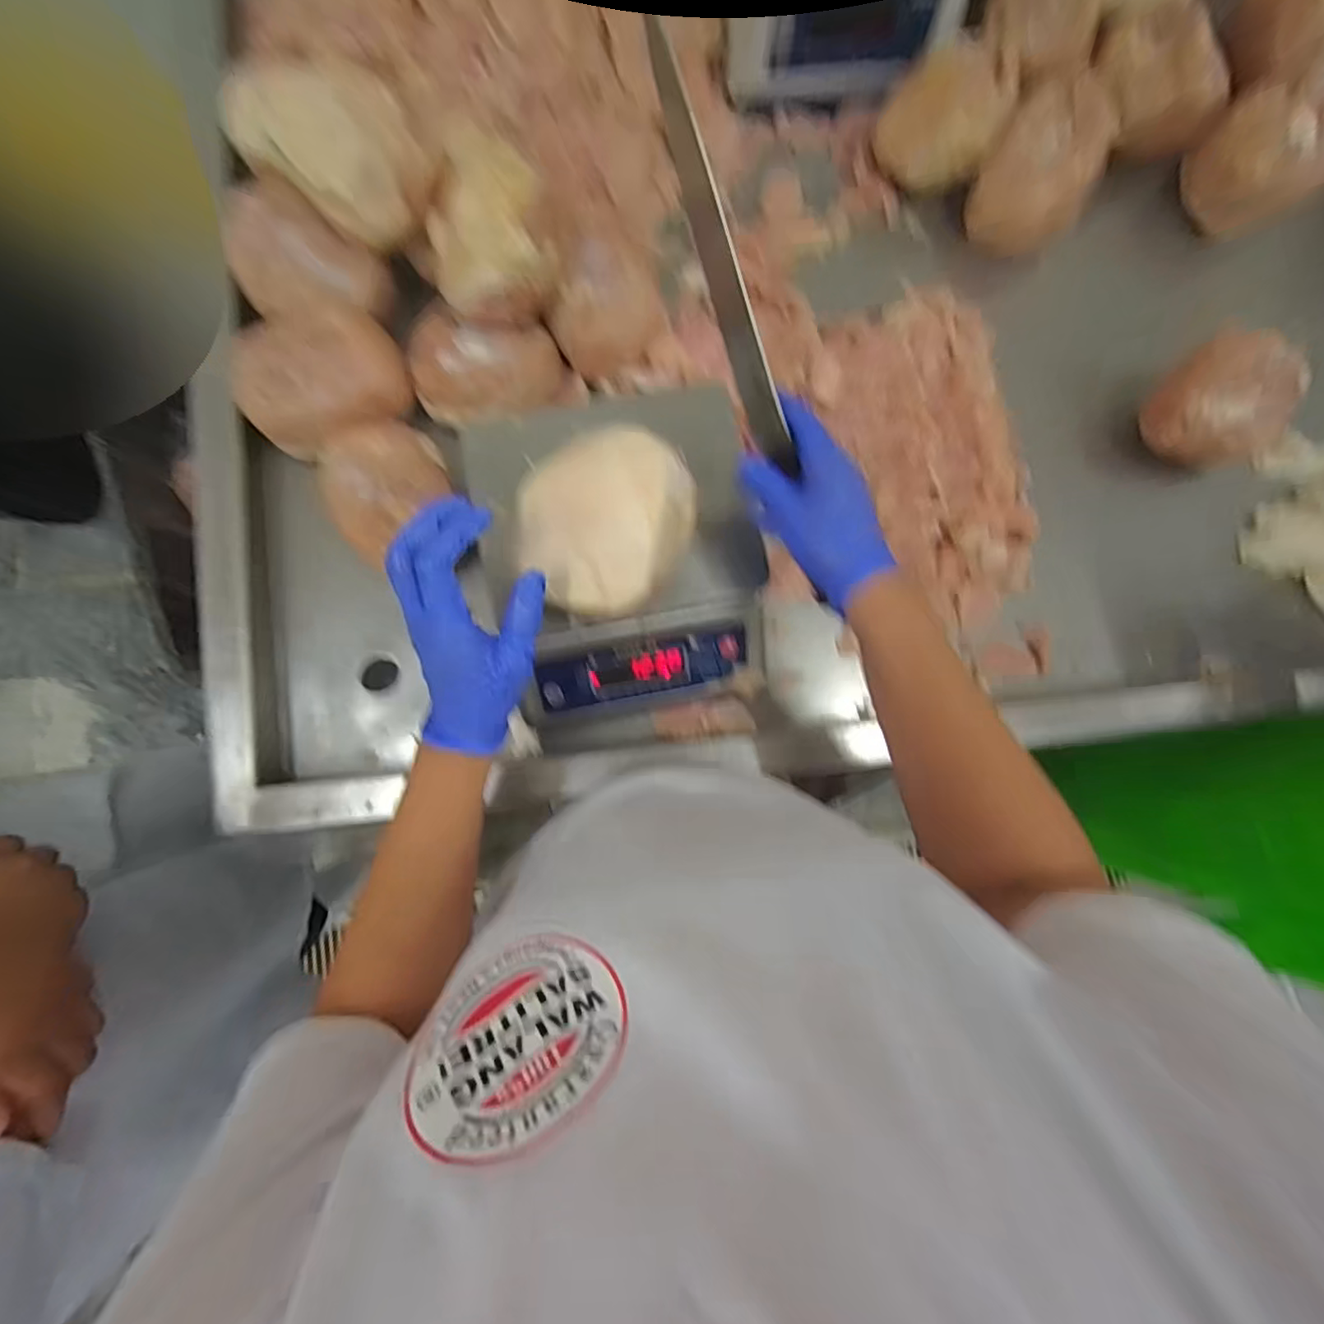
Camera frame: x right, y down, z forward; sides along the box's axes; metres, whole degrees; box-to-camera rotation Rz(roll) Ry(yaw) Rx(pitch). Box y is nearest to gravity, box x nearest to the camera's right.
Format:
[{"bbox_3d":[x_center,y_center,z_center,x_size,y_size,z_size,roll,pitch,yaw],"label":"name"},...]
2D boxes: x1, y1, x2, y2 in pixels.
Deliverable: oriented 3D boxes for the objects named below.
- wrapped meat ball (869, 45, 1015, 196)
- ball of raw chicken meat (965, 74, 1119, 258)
[{"bbox_3d":[0.286,-0.552,0.631,0.099,0.100,0.091,0,84,-4],"label":"wrapped meat ball"},{"bbox_3d":[0.396,-0.510,0.627,0.112,0.092,0.111,0,84,-4],"label":"ball of raw chicken meat"}]

